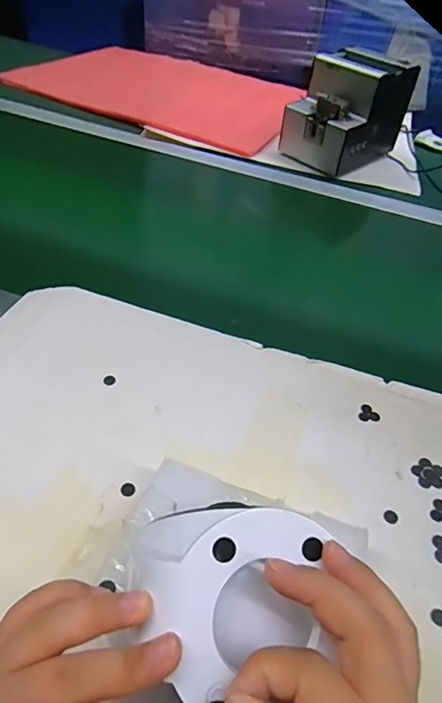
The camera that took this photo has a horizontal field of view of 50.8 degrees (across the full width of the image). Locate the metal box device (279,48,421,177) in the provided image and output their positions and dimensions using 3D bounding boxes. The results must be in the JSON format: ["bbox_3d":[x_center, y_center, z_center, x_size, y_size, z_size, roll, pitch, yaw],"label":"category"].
[{"bbox_3d":[0.213,-0.406,0.784,0.128,0.142,0.189,38,52,26],"label":"metal box device"}]

